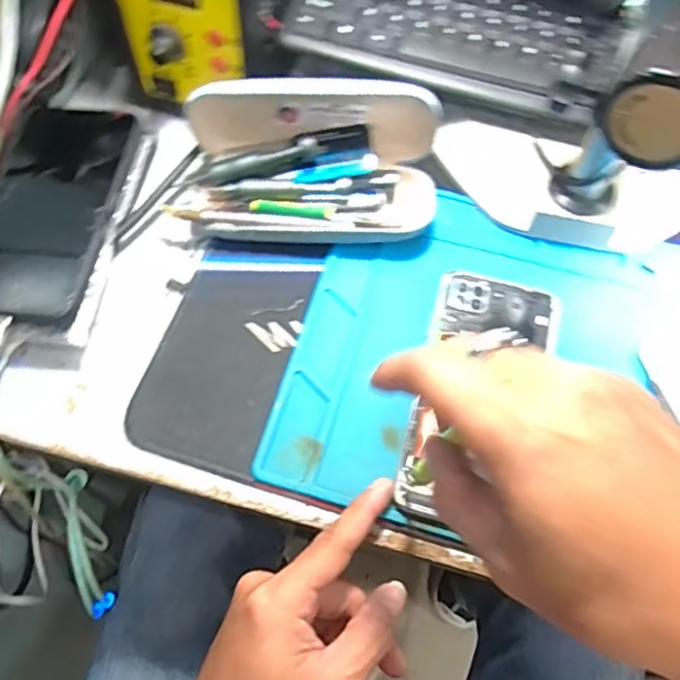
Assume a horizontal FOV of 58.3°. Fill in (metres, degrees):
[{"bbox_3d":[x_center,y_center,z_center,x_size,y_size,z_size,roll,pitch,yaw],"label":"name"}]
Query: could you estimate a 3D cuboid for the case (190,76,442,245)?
[{"bbox_3d":[-0.021,-0.118,0.396,0.166,0.062,0.090,4,63,1],"label":"case"}]

